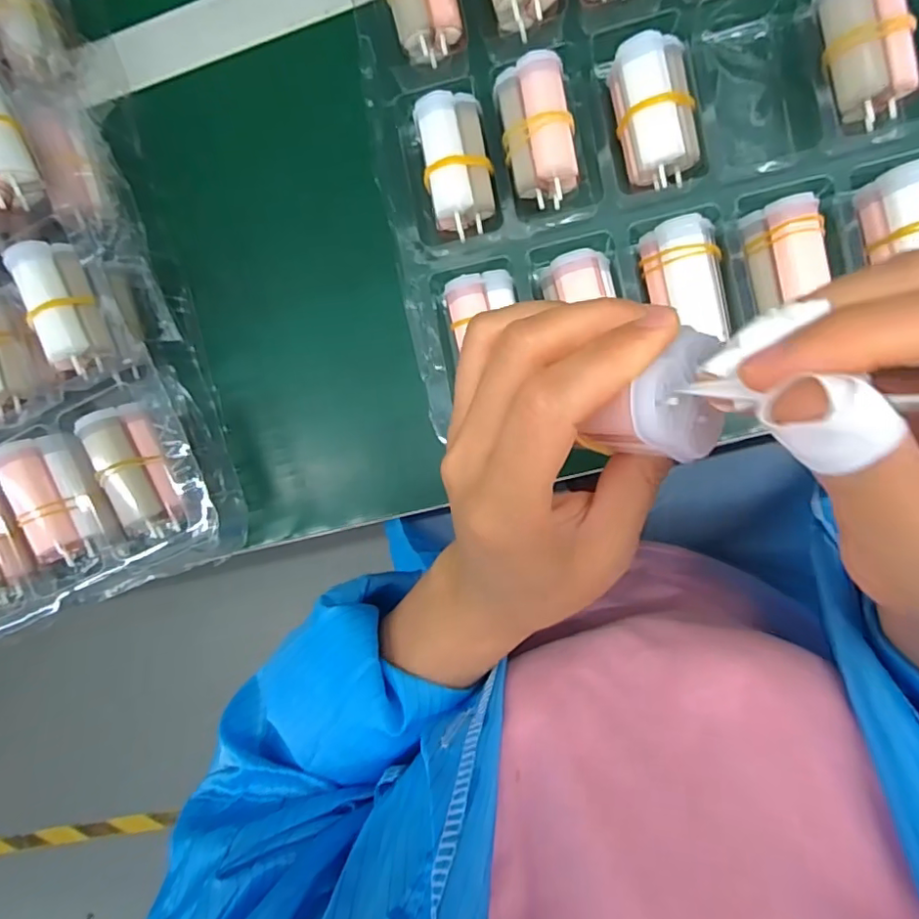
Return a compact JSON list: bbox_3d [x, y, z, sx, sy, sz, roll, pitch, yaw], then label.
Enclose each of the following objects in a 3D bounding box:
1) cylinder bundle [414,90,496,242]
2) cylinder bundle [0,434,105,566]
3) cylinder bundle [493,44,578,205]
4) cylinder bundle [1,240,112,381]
[{"bbox_3d":[-0.001,-0.157,0.301,0.034,0.024,0.068,-9,89,8],"label":"cylinder bundle"},{"bbox_3d":[-0.215,0.021,0.296,0.026,0.030,0.065,-20,88,8],"label":"cylinder bundle"},{"bbox_3d":[0.040,-0.168,0.292,0.034,0.025,0.067,-8,89,8],"label":"cylinder bundle"},{"bbox_3d":[-0.208,-0.080,0.294,0.025,0.024,0.067,-19,88,8],"label":"cylinder bundle"}]

